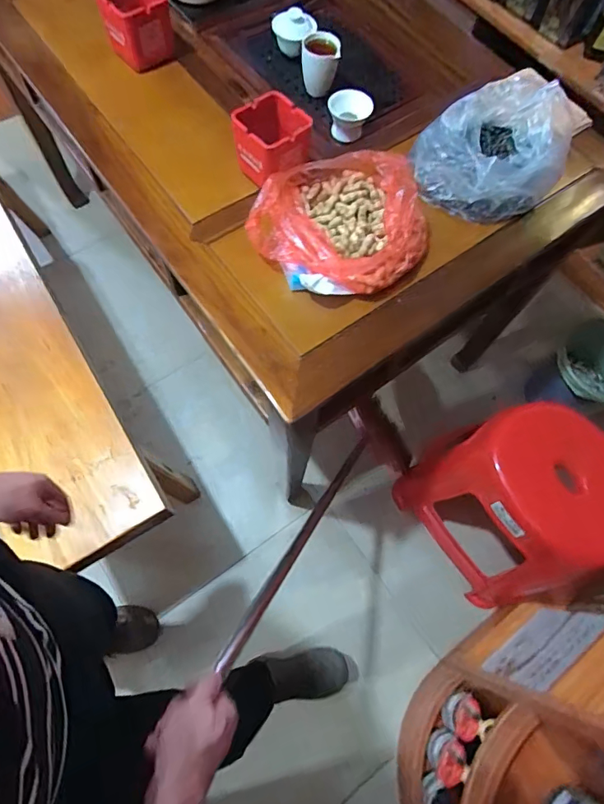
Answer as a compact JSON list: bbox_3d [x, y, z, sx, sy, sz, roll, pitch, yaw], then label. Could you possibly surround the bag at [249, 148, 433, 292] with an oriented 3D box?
[{"bbox_3d":[0.068,-0.279,0.695,0.244,0.110,0.218,20,69,5],"label":"bag"}]

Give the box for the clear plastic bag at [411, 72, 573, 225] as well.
[{"bbox_3d":[0.314,-0.403,0.761,0.231,0.115,0.176,-27,72,-12],"label":"clear plastic bag"}]

